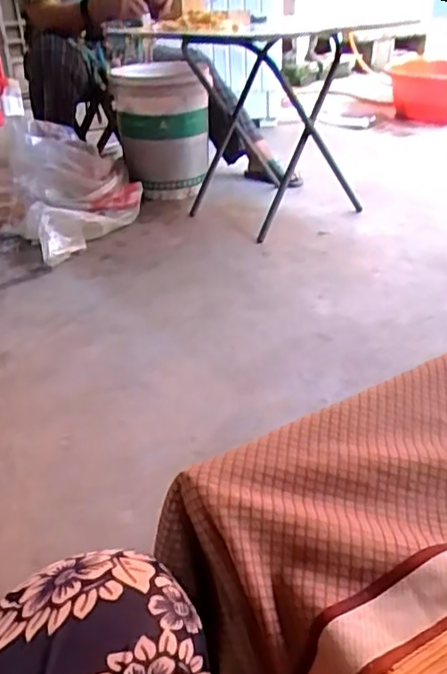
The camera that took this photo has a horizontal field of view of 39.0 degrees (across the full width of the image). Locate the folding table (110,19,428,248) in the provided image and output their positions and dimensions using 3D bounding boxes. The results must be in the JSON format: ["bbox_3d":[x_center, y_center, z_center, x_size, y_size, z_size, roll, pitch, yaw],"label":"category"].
[{"bbox_3d":[0.055,-0.567,1.655,0.535,0.471,0.576,-14,35,-19],"label":"folding table"}]

